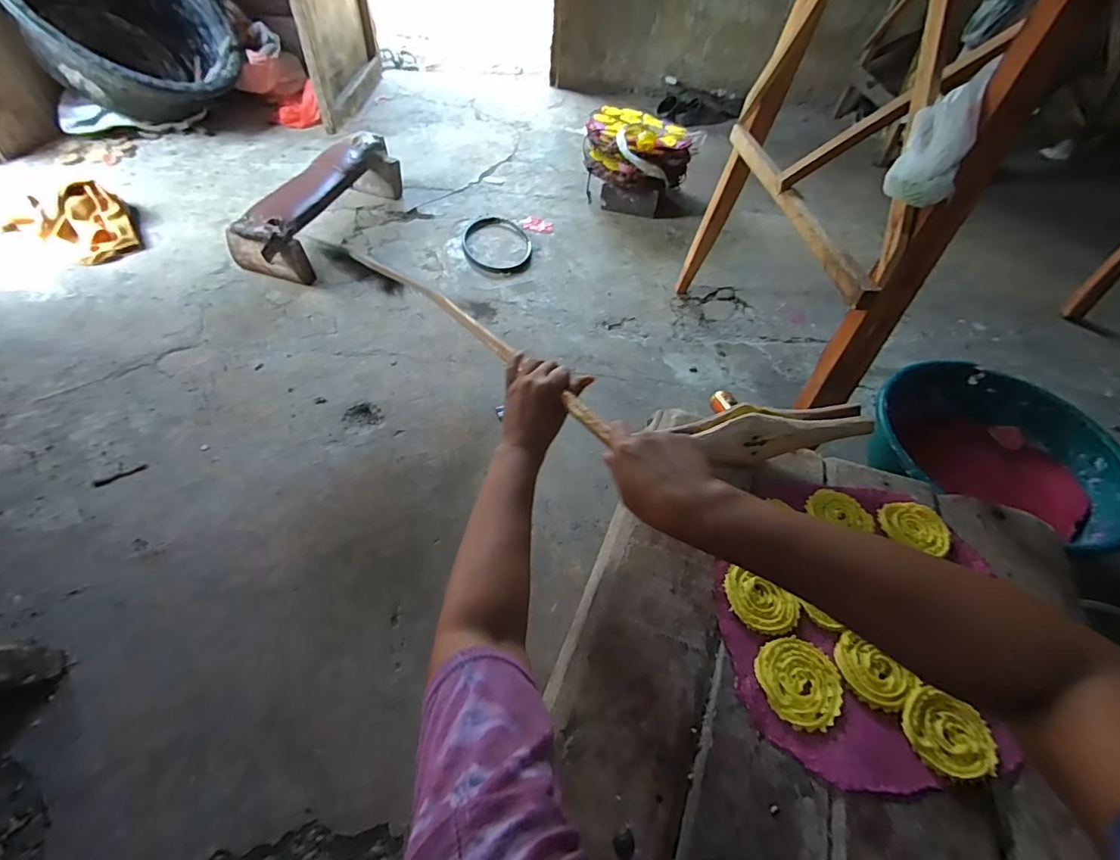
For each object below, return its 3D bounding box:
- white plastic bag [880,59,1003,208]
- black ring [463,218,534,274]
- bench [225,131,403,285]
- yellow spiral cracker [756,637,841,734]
[{"bbox_3d":[0.439,-0.327,0.554,0.076,0.108,0.082,28,54,18],"label":"white plastic bag"},{"bbox_3d":[-0.195,-0.580,1.502,0.207,0.018,0.295,-7,51,-10],"label":"black ring"},{"bbox_3d":[-0.686,-0.681,1.443,0.209,0.182,0.637,17,51,10],"label":"bench"},{"bbox_3d":[0.234,0.243,0.469,0.077,0.004,0.079,2,50,-2],"label":"yellow spiral cracker"}]

